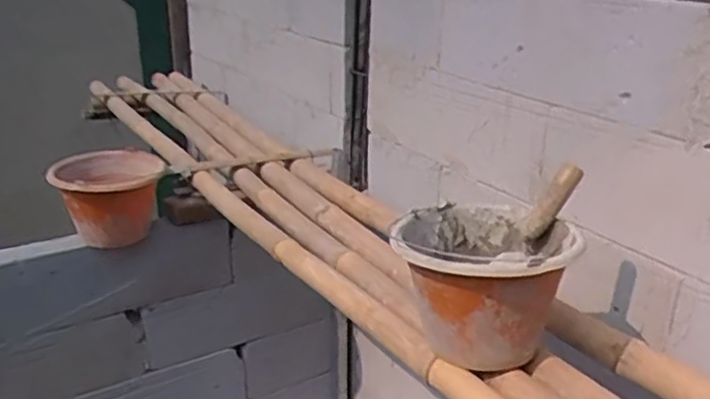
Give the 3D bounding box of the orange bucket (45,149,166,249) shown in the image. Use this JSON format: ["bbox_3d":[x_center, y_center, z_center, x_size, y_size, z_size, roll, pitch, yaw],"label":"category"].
[{"bbox_3d":[-0.658,-0.018,1.810,0.249,0.174,0.272,1,23,0],"label":"orange bucket"}]

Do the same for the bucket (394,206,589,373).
[{"bbox_3d":[0.177,0.112,0.955,0.234,0.173,0.243,1,23,0],"label":"bucket"}]

